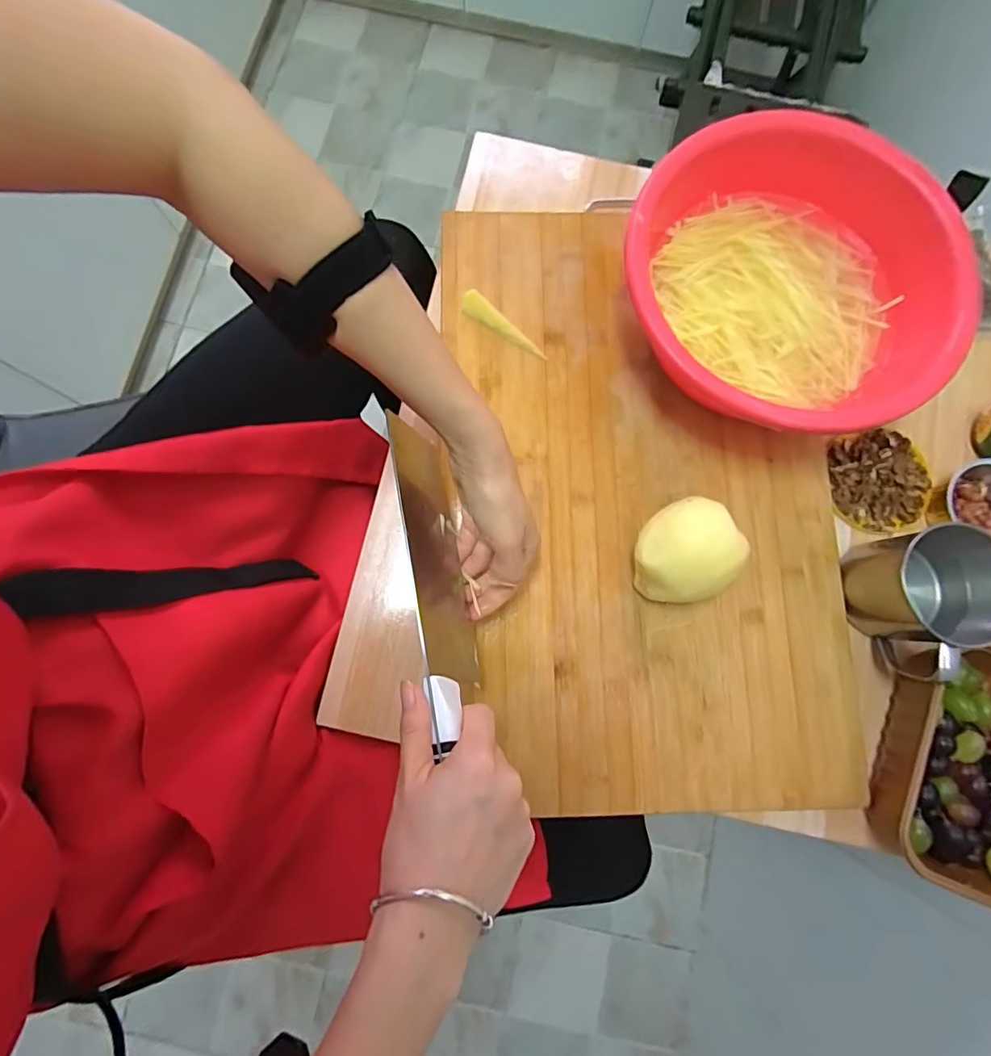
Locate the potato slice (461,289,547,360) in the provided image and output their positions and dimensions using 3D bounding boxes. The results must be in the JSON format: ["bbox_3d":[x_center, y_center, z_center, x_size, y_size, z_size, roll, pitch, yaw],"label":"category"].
[{"bbox_3d":[0.005,-0.178,0.464,0.088,0.012,0.019,42,81,6],"label":"potato slice"}]

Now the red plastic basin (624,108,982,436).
[{"bbox_3d":[0.252,-0.205,0.442,0.243,0.088,0.258,0,79,-1],"label":"red plastic basin"}]

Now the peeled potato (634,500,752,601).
[{"bbox_3d":[0.145,0.022,0.408,0.072,0.076,0.070,0,79,-1],"label":"peeled potato"}]

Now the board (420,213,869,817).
[{"bbox_3d":[0.129,-0.035,0.456,0.331,0.018,0.520,-1,79,-1],"label":"board"}]

